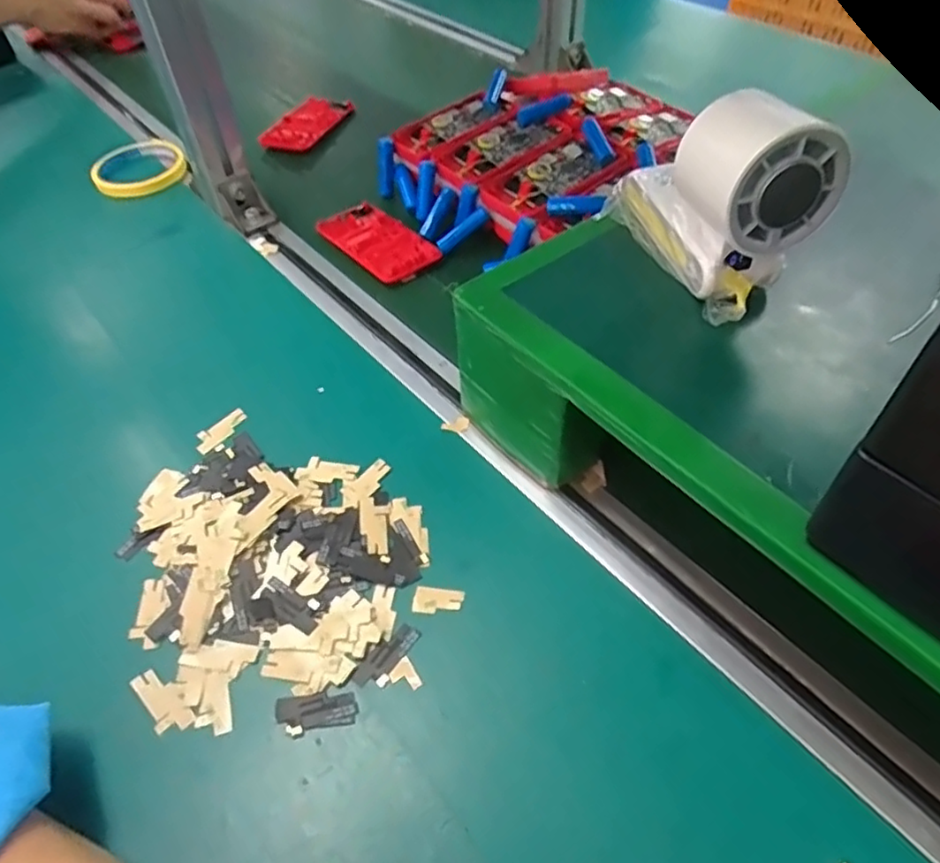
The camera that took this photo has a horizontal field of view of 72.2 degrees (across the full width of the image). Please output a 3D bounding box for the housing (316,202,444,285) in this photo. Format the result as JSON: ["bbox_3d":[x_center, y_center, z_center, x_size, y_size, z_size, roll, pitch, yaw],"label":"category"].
[{"bbox_3d":[-0.083,-0.170,0.578,0.059,0.017,0.113,-36,57,-25],"label":"housing"}]

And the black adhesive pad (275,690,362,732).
[{"bbox_3d":[-0.078,0.142,0.326,0.041,0.004,0.017,-7,50,-3],"label":"black adhesive pad"}]

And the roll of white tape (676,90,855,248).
[{"bbox_3d":[0.138,-0.128,0.310,0.066,0.057,0.060,-11,50,-7],"label":"roll of white tape"}]

